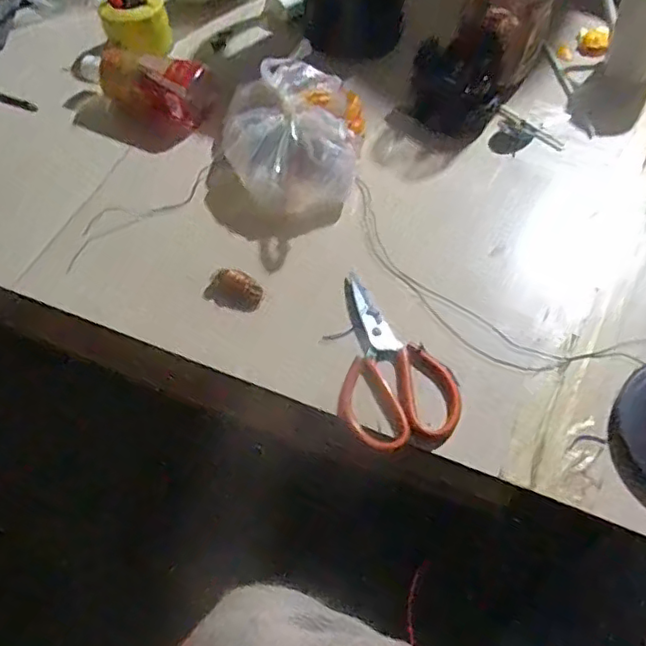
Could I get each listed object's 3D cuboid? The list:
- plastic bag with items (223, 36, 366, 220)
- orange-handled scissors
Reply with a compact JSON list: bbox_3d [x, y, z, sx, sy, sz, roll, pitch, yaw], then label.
[{"bbox_3d":[-0.034,-0.234,0.697,0.160,0.101,0.203,-5,58,-1],"label":"plastic bag with items"},{"bbox_3d":[0.072,0.031,0.581,0.107,0.007,0.187,-1,58,1],"label":"orange-handled scissors"}]

